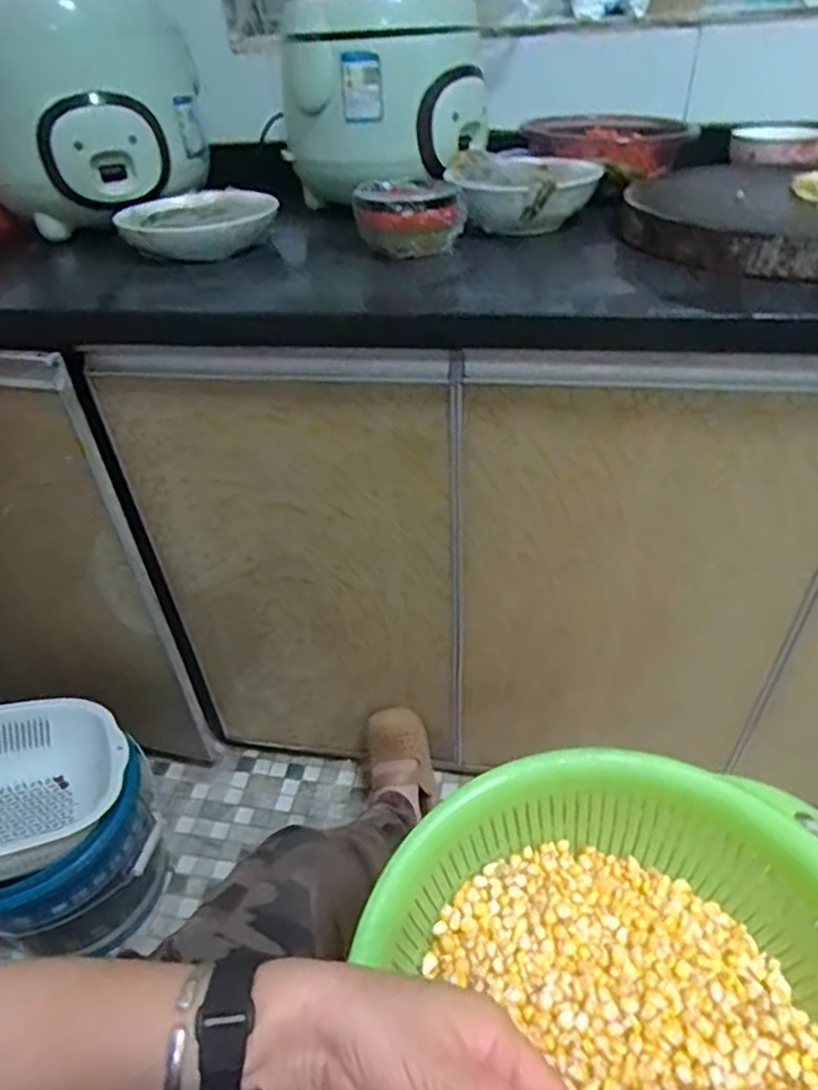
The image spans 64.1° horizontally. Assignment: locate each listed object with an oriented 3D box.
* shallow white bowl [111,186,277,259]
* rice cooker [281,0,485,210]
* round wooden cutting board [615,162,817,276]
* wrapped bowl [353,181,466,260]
[{"bbox_3d":[-0.255,-0.391,0.797,0.173,0.051,0.179,-16,38,-13],"label":"shallow white bowl"},{"bbox_3d":[-0.036,-0.570,0.796,0.232,0.231,0.210,-6,40,-2],"label":"rice cooker"},{"bbox_3d":[0.398,-0.346,0.680,0.333,0.046,0.306,-4,37,3],"label":"round wooden cutting board"},{"bbox_3d":[0.002,-0.351,0.704,0.113,0.060,0.116,-3,40,2],"label":"wrapped bowl"}]

